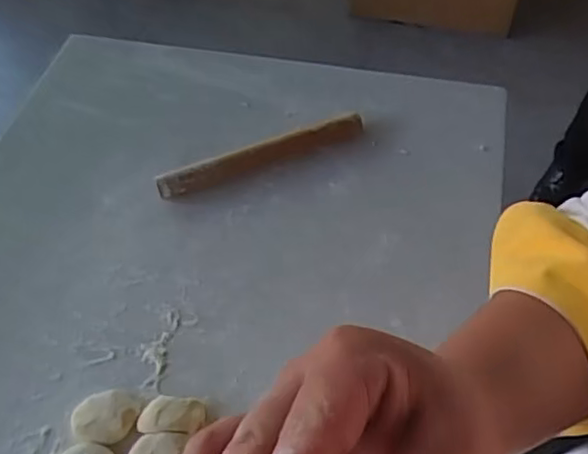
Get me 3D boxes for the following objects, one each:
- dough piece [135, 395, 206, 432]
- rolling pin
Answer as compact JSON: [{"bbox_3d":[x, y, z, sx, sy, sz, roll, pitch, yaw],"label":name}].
[{"bbox_3d":[-0.105,0.165,0.541,0.057,0.020,0.031,1,53,1],"label":"dough piece"},{"bbox_3d":[-0.033,-0.080,0.711,0.245,0.035,0.031,-18,55,-13],"label":"rolling pin"}]

